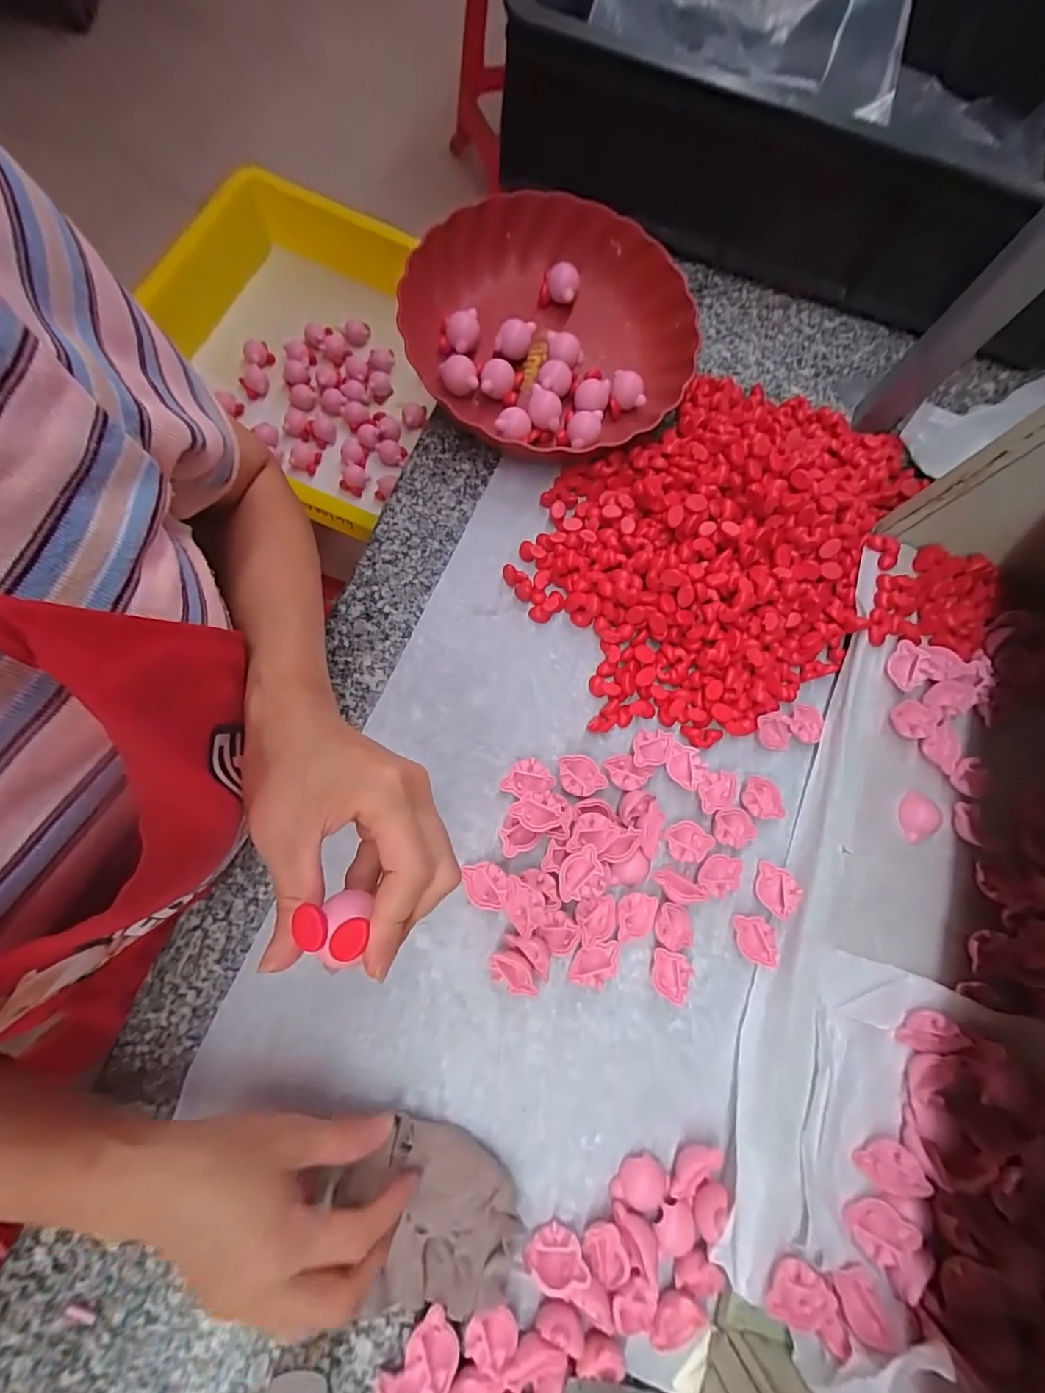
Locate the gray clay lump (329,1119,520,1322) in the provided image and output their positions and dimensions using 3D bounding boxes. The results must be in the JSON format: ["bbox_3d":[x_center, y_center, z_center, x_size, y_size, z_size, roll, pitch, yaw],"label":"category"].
[{"bbox_3d":[-0.054,0.304,0.294,0.103,0.023,0.086,14,74,2],"label":"gray clay lump"}]

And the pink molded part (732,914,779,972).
[{"bbox_3d":[0.161,0.171,0.357,0.030,0.012,0.031,10,74,1],"label":"pink molded part"}]

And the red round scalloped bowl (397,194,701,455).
[{"bbox_3d":[0.028,-0.315,0.439,0.219,0.060,0.248,40,76,3],"label":"red round scalloped bowl"}]

